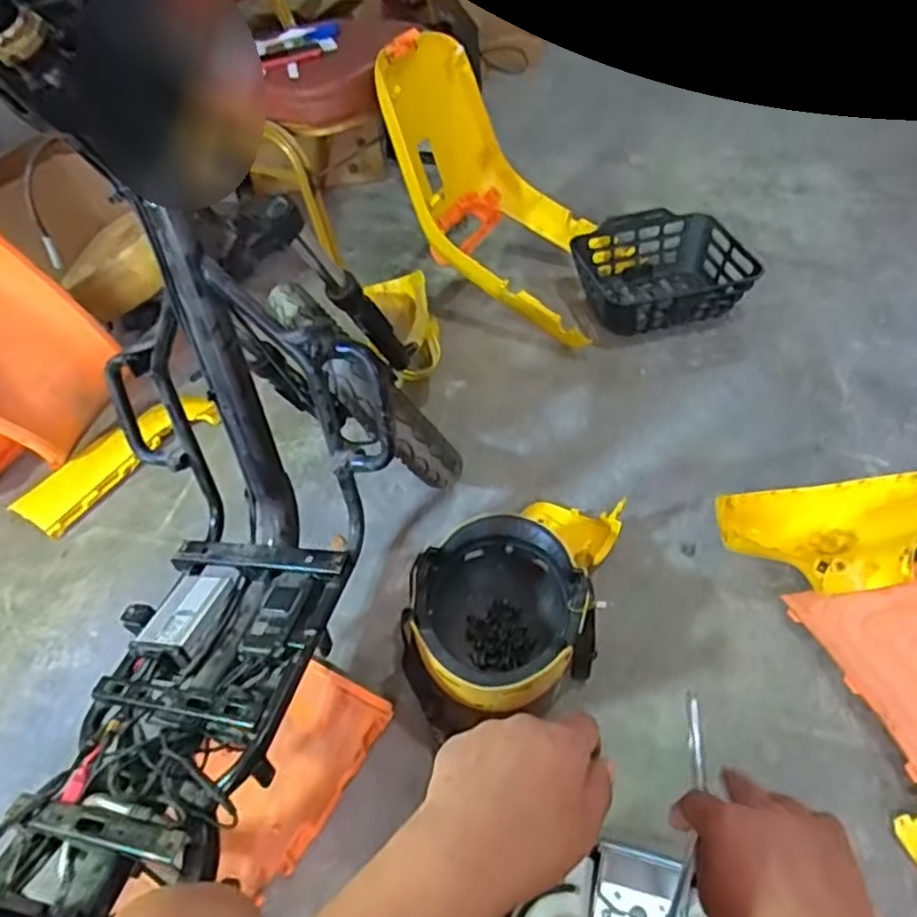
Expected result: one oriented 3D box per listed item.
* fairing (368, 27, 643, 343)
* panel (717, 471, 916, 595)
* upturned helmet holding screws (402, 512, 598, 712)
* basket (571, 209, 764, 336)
[{"bbox_3d":[0.100,-0.541,1.334,0.451,0.414,0.325,22,53,25],"label":"fairing"},{"bbox_3d":[0.520,0.116,0.955,0.312,0.107,0.159,-6,48,1],"label":"panel"},{"bbox_3d":[0.051,0.191,0.858,0.221,0.126,0.236,-4,46,4],"label":"upturned helmet holding screws"},{"bbox_3d":[0.413,-0.381,1.404,0.323,0.121,0.268,-10,48,-3],"label":"basket"}]

